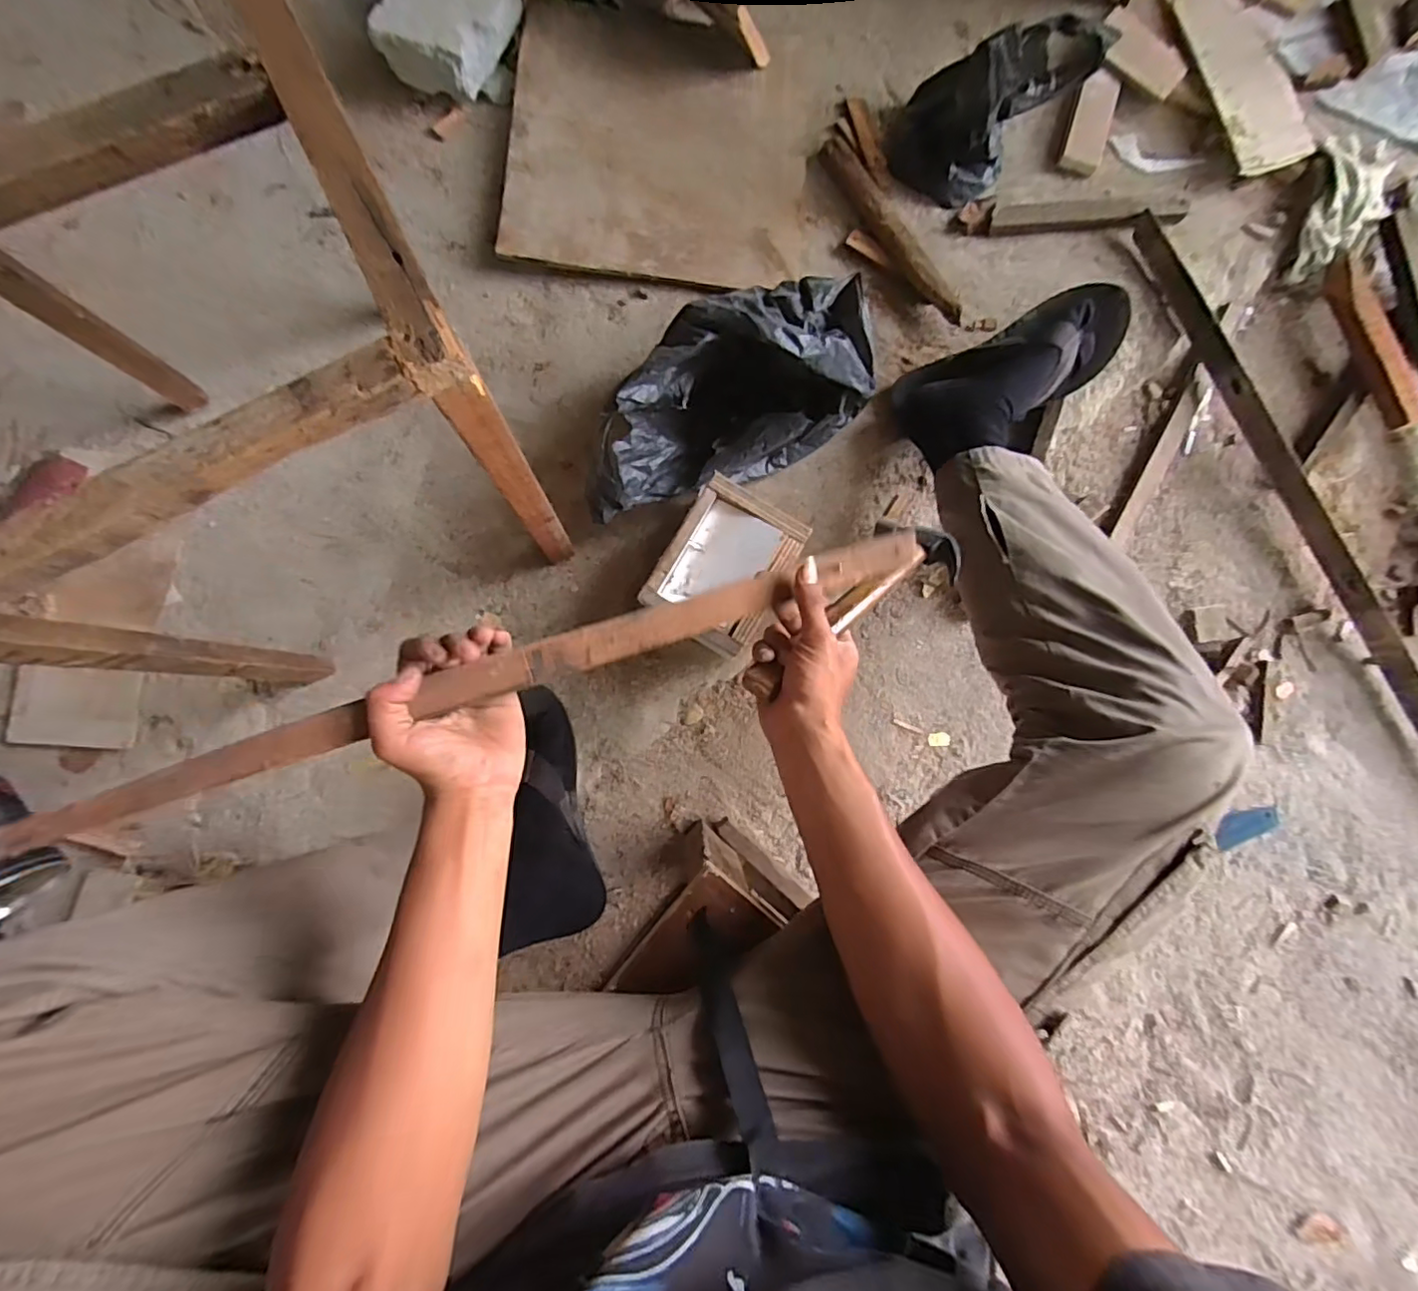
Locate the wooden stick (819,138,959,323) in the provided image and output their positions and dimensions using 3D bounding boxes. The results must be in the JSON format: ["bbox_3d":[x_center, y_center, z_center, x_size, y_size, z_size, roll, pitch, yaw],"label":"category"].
[{"bbox_3d":[0.235,-0.532,0.767,0.049,0.029,0.284,-31,88,-3],"label":"wooden stick"}]

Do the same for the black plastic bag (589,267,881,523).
[{"bbox_3d":[0.015,-0.270,0.671,0.364,0.155,0.165,-33,89,-5],"label":"black plastic bag"}]

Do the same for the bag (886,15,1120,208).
[{"bbox_3d":[0.348,-0.689,0.727,0.206,0.149,0.151,-43,90,-5],"label":"bag"}]

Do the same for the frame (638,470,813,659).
[{"bbox_3d":[0.020,-0.083,0.639,0.127,0.030,0.161,30,83,2],"label":"frame"}]

